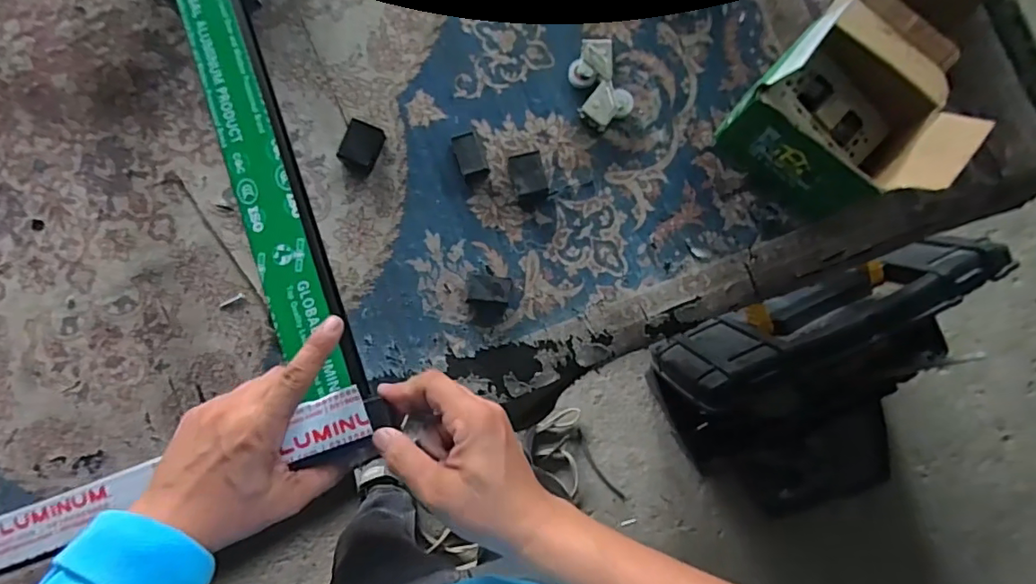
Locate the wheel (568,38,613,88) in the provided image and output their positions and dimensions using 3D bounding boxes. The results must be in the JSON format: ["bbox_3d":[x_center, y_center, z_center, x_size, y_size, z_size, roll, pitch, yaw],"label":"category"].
[{"bbox_3d":[0.075,-0.234,0.548,0.041,0.024,0.046,4,83,-1],"label":"wheel"}]

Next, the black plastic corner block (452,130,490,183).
[{"bbox_3d":[-0.047,-0.134,0.532,0.026,0.021,0.045,-20,84,-3],"label":"black plastic corner block"}]

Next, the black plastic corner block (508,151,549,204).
[{"bbox_3d":[0.012,-0.115,0.533,0.033,0.028,0.045,-11,84,-2],"label":"black plastic corner block"}]

